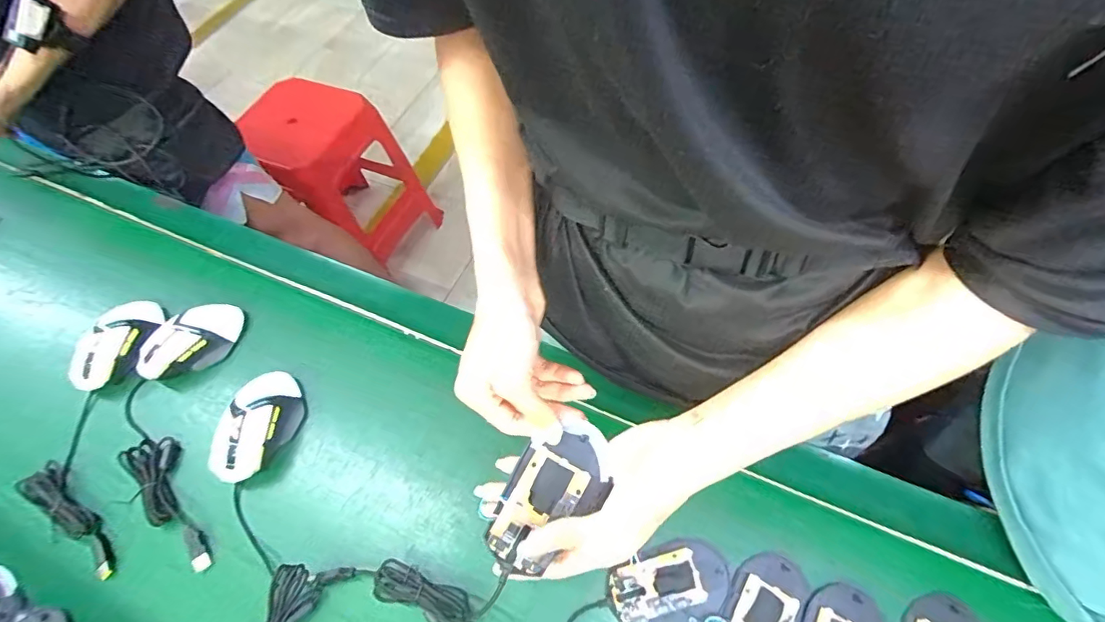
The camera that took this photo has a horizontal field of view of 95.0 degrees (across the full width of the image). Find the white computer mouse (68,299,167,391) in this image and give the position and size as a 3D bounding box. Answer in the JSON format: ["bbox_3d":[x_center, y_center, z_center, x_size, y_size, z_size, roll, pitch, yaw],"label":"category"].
[{"bbox_3d":[-0.526,0.038,0.618,0.069,0.039,0.123,11,59,10],"label":"white computer mouse"}]

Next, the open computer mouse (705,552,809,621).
[{"bbox_3d":[0.180,0.263,0.437,0.060,0.025,0.111,30,64,20],"label":"open computer mouse"}]

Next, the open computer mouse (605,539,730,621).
[{"bbox_3d":[0.106,0.249,0.453,0.109,0.025,0.072,-15,58,-6],"label":"open computer mouse"}]

